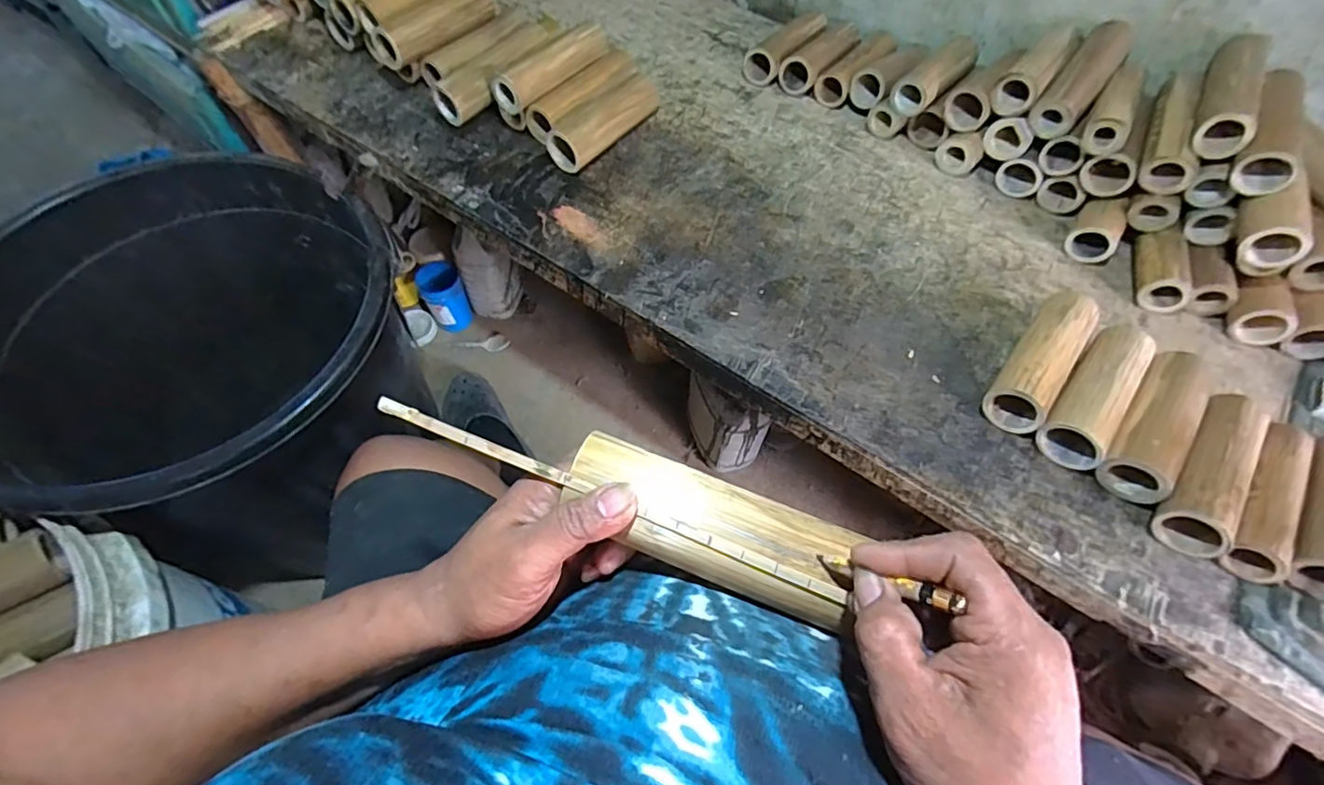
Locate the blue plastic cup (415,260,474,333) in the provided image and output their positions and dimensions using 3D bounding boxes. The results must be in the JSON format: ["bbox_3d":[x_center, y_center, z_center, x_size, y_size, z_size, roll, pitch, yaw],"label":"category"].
[{"bbox_3d":[-0.465,-0.204,1.241,0.088,0.132,0.086,2,58,-3],"label":"blue plastic cup"}]

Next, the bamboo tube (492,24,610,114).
[{"bbox_3d":[-0.142,-0.432,0.770,0.048,0.048,0.175,31,63,15],"label":"bamboo tube"}]

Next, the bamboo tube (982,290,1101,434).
[{"bbox_3d":[0.404,-0.035,0.618,0.055,0.062,0.173,37,63,18],"label":"bamboo tube"}]

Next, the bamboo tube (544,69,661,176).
[{"bbox_3d":[-0.072,-0.372,0.787,0.061,0.061,0.189,32,61,16],"label":"bamboo tube"}]

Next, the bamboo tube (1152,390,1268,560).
[{"bbox_3d":[0.528,0.073,0.556,0.061,0.053,0.178,34,62,17],"label":"bamboo tube"}]

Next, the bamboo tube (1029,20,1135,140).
[{"bbox_3d":[0.542,-0.407,0.743,0.051,0.045,0.180,36,80,18],"label":"bamboo tube"}]

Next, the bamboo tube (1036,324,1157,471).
[{"bbox_3d":[0.452,0.000,0.604,0.057,0.063,0.178,37,63,18],"label":"bamboo tube"}]

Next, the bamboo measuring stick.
[{"bbox_3d":[-0.032,0.052,0.296,0.255,0.009,0.008,21,59,8],"label":"bamboo measuring stick"}]

